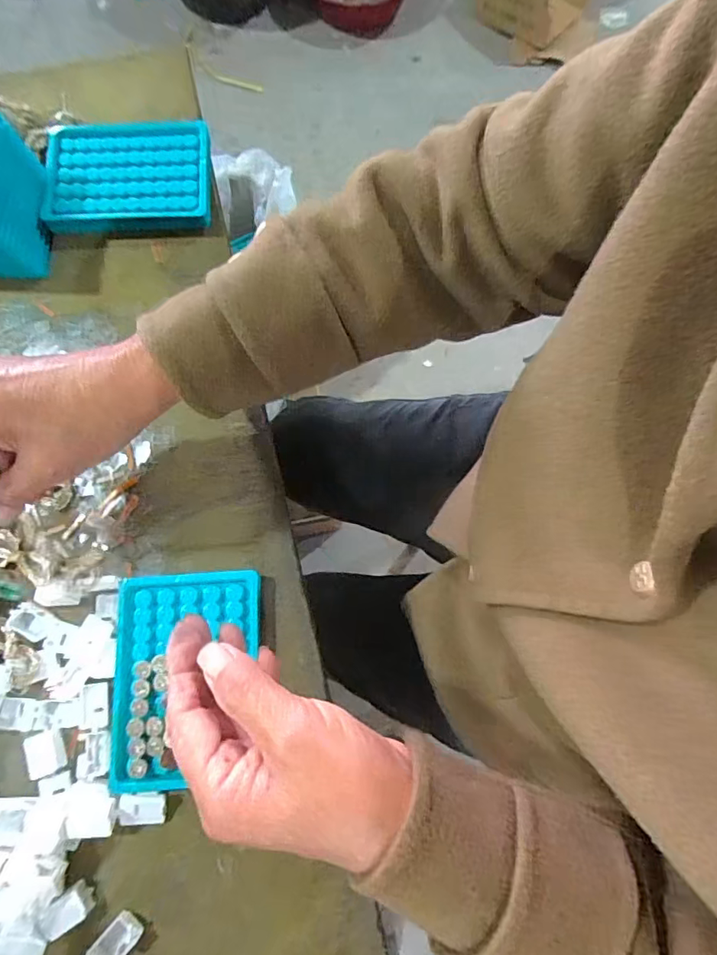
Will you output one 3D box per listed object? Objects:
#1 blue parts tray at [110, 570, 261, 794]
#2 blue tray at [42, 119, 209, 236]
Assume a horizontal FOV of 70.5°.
[{"bbox_3d":[-0.114,0.130,0.333,0.092,0.010,0.132,0,75,-2],"label":"blue parts tray"},{"bbox_3d":[-0.194,-0.256,0.433,0.130,0.024,0.096,-5,75,-3],"label":"blue tray"}]

